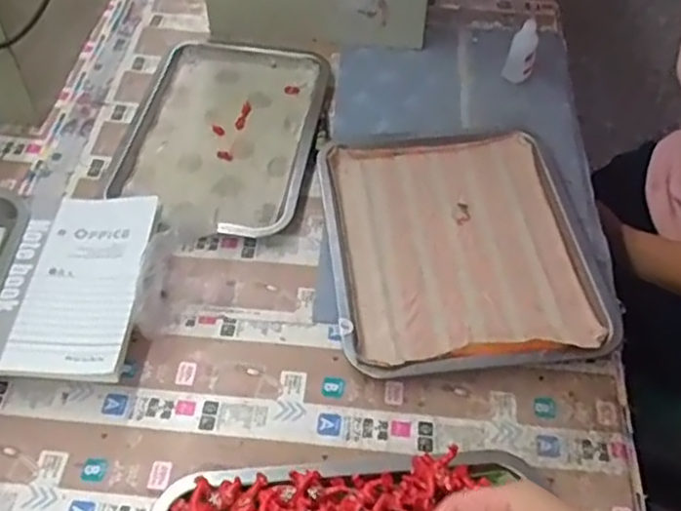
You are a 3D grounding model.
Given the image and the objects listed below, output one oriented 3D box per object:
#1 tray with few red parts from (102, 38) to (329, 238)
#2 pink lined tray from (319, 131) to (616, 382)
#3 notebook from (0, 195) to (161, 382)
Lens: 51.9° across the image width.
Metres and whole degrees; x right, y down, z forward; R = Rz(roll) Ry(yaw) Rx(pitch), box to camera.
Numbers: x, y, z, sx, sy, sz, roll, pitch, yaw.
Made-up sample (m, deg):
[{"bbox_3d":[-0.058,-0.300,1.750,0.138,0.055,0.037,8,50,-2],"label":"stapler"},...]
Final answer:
[{"bbox_3d":[-0.138,-0.150,0.825,0.213,0.018,0.309,7,51,4],"label":"tray with few red parts"},{"bbox_3d":[0.121,-0.017,0.723,0.263,0.026,0.302,-5,51,-5],"label":"pink lined tray"},{"bbox_3d":[-0.243,0.021,0.643,0.124,0.013,0.196,3,53,0],"label":"notebook"}]

